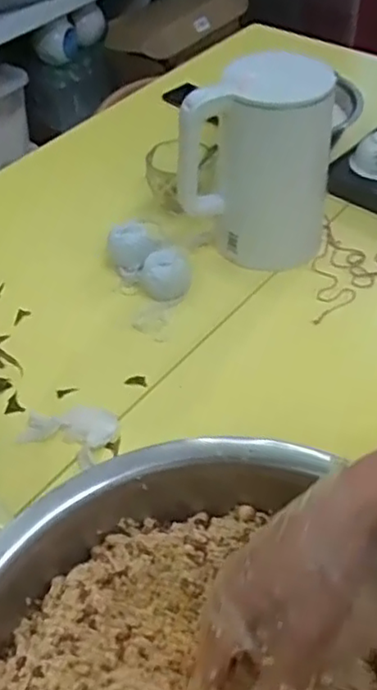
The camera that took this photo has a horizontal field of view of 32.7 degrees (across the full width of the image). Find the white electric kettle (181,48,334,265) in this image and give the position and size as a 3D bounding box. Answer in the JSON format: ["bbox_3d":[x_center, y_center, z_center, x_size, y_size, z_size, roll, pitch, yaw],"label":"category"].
[{"bbox_3d":[0.085,-0.221,0.796,0.174,0.246,0.124,6,48,9],"label":"white electric kettle"}]

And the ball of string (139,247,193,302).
[{"bbox_3d":[-0.028,-0.084,0.783,0.062,0.042,0.052,-5,47,-1],"label":"ball of string"}]

